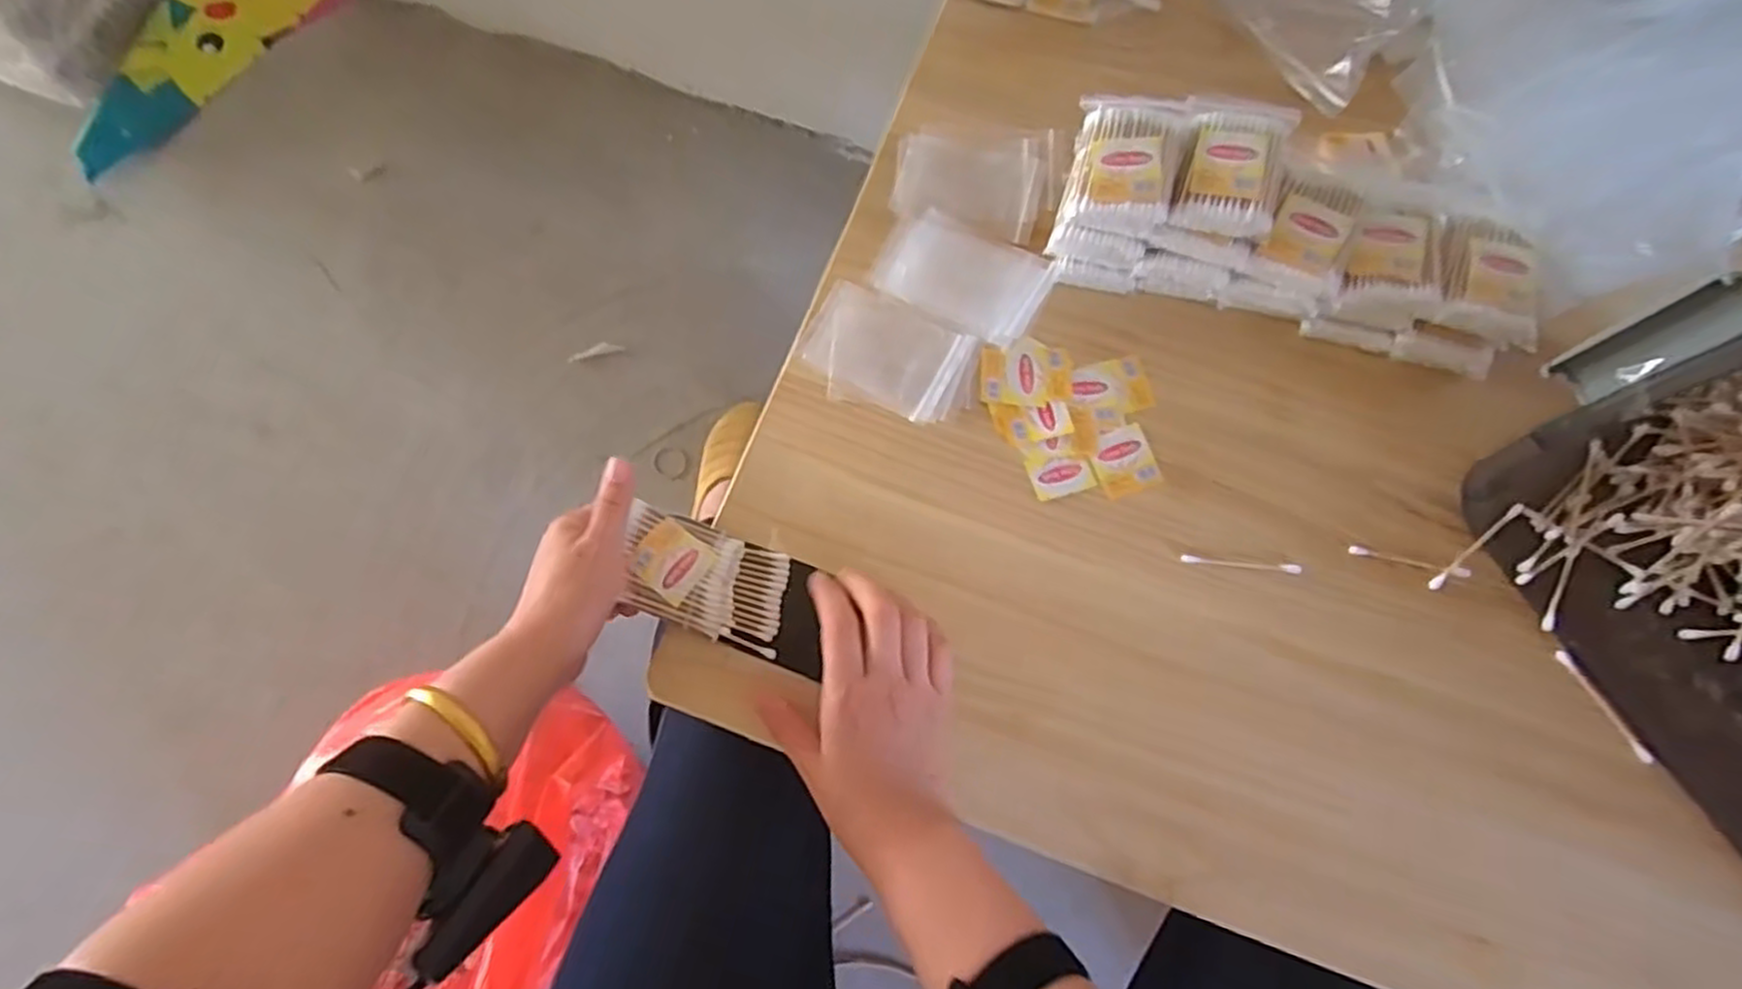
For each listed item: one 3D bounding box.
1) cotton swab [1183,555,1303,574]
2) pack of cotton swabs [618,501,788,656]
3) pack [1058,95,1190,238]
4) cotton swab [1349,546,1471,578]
[{"bbox_3d":[0.225,0.043,0.465,0.073,0.006,0.005,6,74,1],"label":"cotton swab"},{"bbox_3d":[-0.100,0.051,0.455,0.099,0.019,0.059,18,75,4],"label":"pack of cotton swabs"},{"bbox_3d":[0.152,-0.200,0.456,0.060,0.027,0.087,13,74,3],"label":"pack"},{"bbox_3d":[0.324,0.040,0.458,0.064,0.006,0.006,14,74,3],"label":"cotton swab"}]

